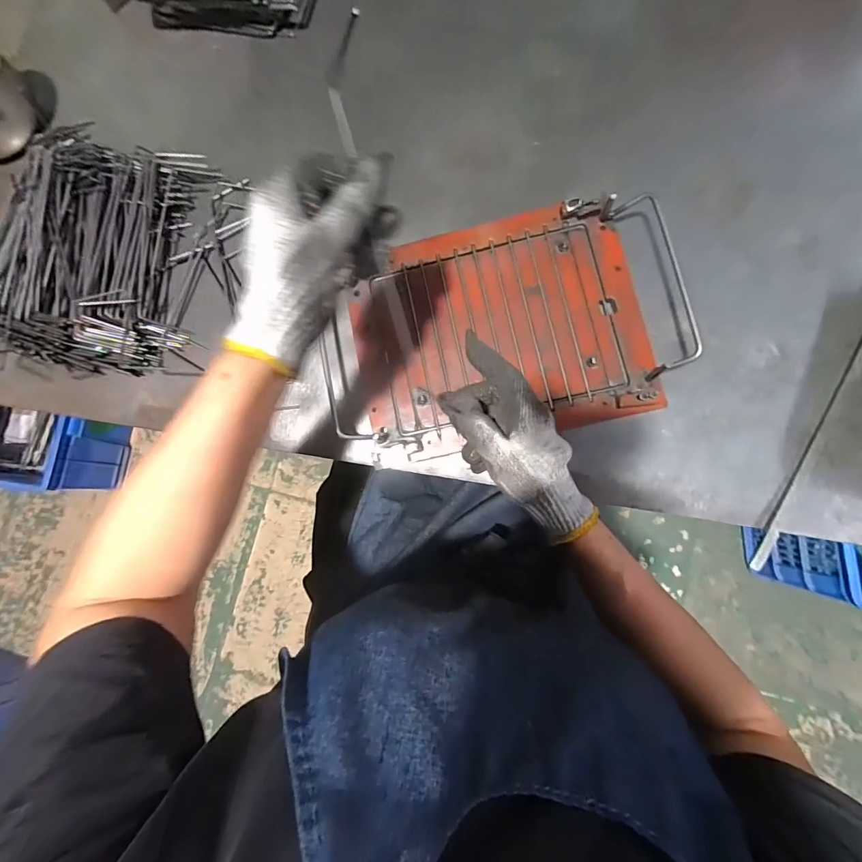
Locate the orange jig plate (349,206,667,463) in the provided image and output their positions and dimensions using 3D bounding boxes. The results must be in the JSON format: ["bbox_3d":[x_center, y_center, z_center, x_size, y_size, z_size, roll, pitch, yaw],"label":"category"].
[{"bbox_3d":[0.068,-0.108,0.438,0.302,0.019,0.236,-12,81,3],"label":"orange jig plate"}]

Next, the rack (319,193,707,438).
[{"bbox_3d":[0.077,-0.113,0.430,0.384,0.027,0.190,-14,81,3],"label":"rack"}]

